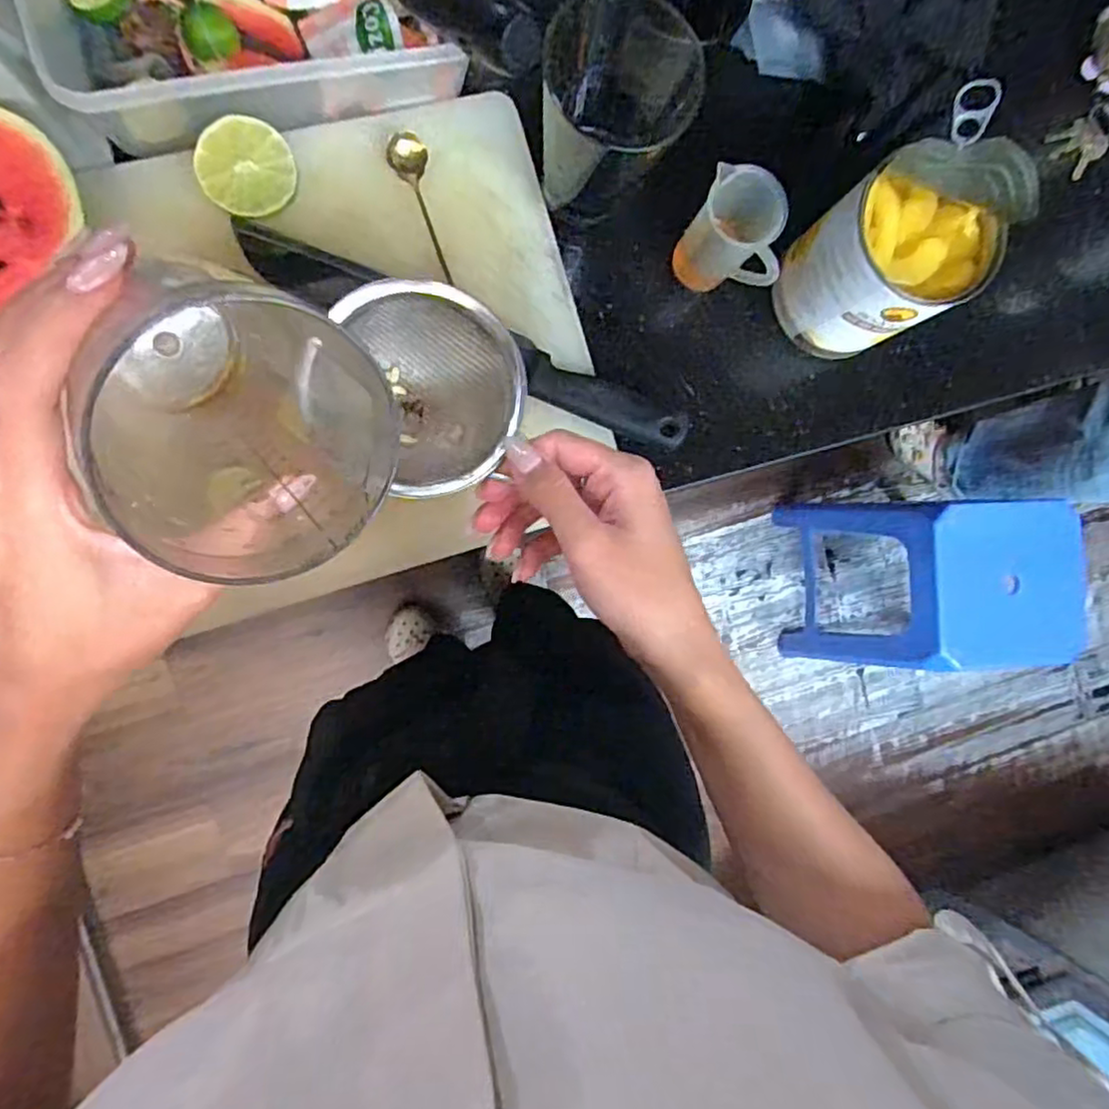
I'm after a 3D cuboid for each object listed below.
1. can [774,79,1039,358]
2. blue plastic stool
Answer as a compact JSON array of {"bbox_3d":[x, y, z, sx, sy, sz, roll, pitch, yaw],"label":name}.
[{"bbox_3d":[0.226,-0.201,0.447,0.093,0.154,0.097,0,90,-9],"label":"can"},{"bbox_3d":[0.668,0.041,1.256,0.333,0.434,0.303,0,90,-9],"label":"blue plastic stool"}]

